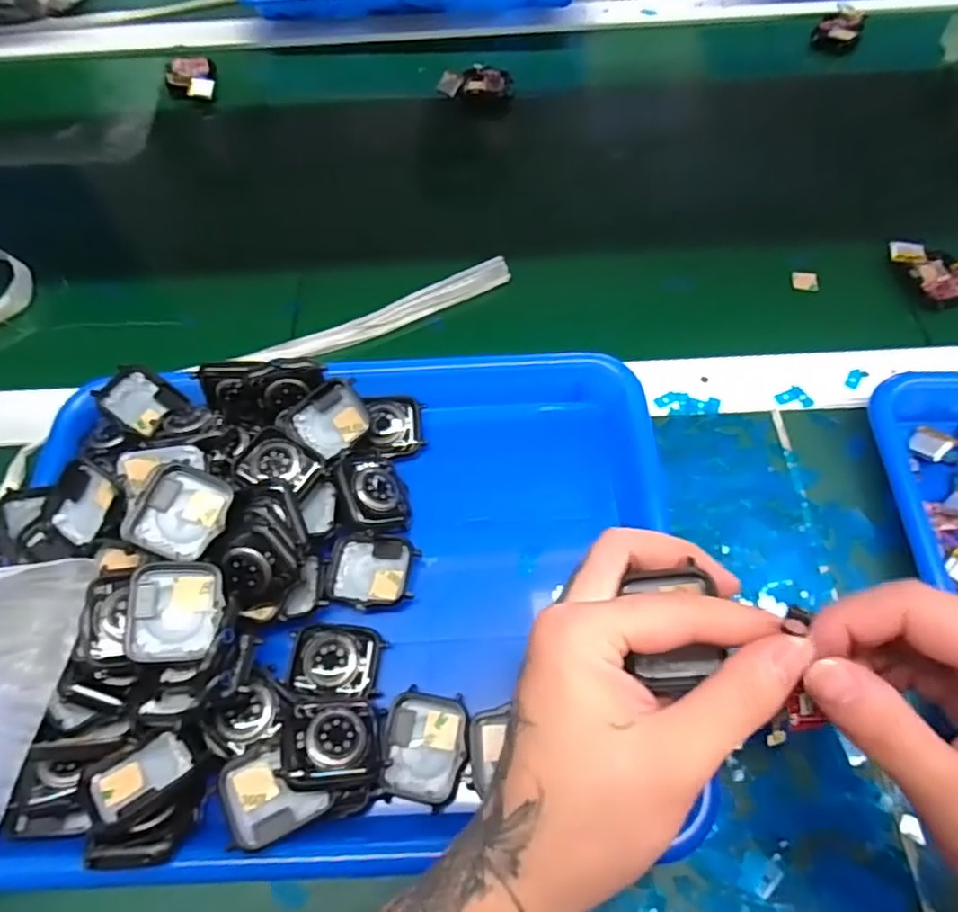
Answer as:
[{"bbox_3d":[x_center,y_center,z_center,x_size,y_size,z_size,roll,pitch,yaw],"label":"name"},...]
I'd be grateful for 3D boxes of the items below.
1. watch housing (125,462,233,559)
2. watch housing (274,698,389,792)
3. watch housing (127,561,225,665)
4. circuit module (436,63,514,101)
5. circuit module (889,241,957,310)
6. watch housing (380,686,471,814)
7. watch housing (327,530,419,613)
[{"bbox_3d":[-0.142,0.026,0.298,0.040,0.007,0.042,24,62,-15],"label":"watch housing"},{"bbox_3d":[-0.063,0.125,0.274,0.044,0.010,0.035,4,59,-22],"label":"watch housing"},{"bbox_3d":[-0.134,0.069,0.279,0.037,0.010,0.042,2,73,-25],"label":"watch housing"},{"bbox_3d":[-0.002,-0.320,0.542,0.063,0.017,0.031,-4,62,1],"label":"circuit module"},{"bbox_3d":[0.303,-0.126,0.419,0.032,0.016,0.056,-26,63,-10],"label":"circuit module"},{"bbox_3d":[-0.024,0.132,0.287,0.039,0.009,0.046,10,63,8],"label":"watch housing"},{"bbox_3d":[-0.055,0.060,0.326,0.045,0.010,0.039,8,63,8],"label":"watch housing"}]

